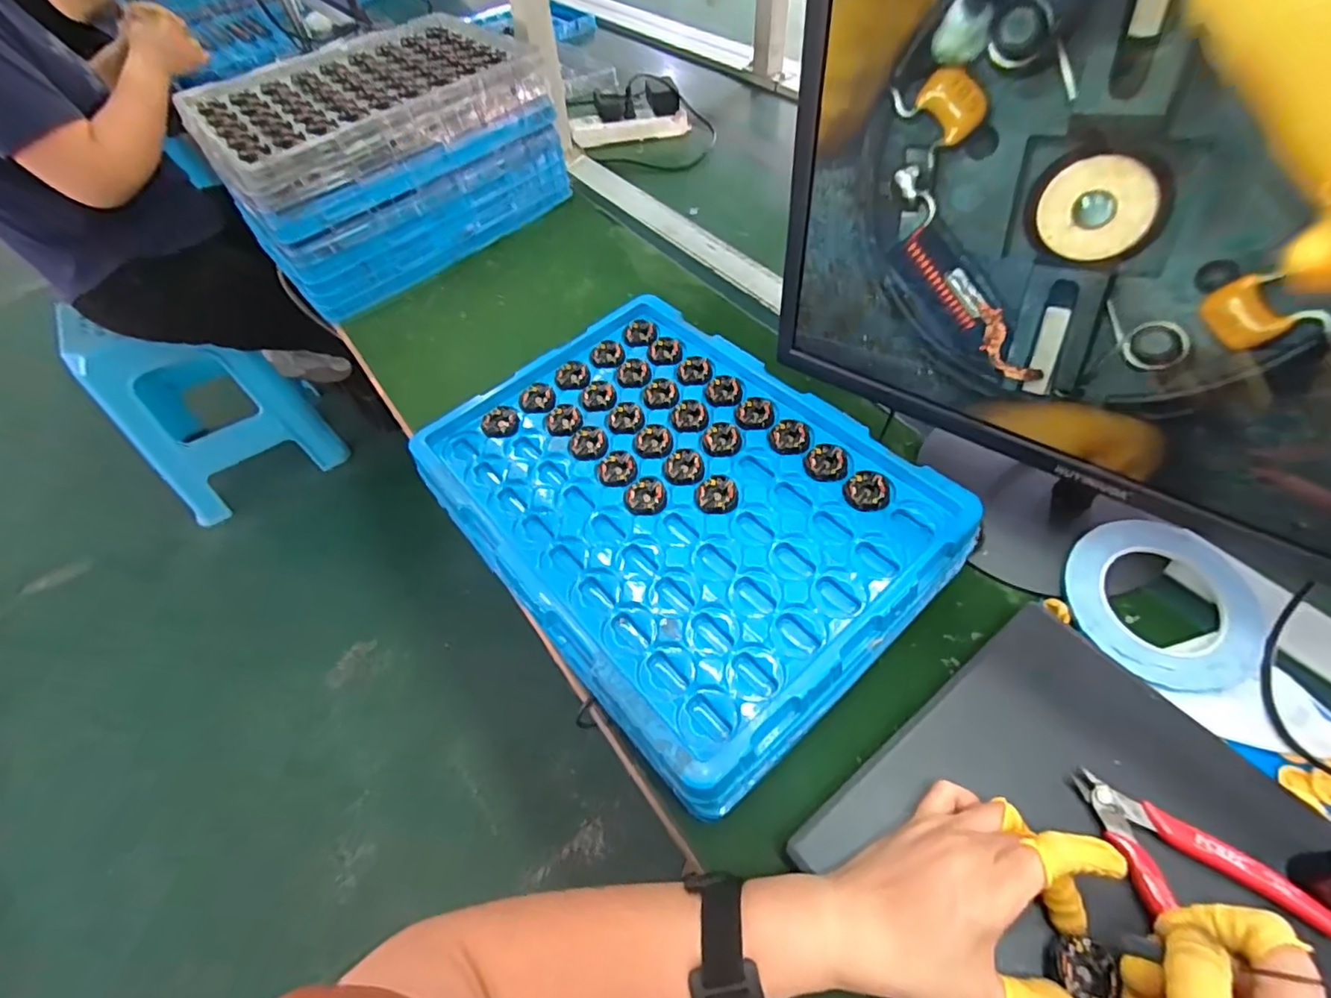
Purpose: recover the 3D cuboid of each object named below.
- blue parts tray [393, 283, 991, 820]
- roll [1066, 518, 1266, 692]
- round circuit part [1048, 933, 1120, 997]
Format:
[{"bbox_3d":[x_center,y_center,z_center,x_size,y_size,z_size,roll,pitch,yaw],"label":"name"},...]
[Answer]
[{"bbox_3d":[0.001,-0.003,0.471,0.272,0.066,0.379,-34,58,-20],"label":"blue parts tray"},{"bbox_3d":[0.351,0.071,0.418,0.117,0.015,0.118,-3,64,6],"label":"roll"},{"bbox_3d":[0.213,0.243,0.303,0.026,0.012,0.028,11,54,12],"label":"round circuit part"}]

